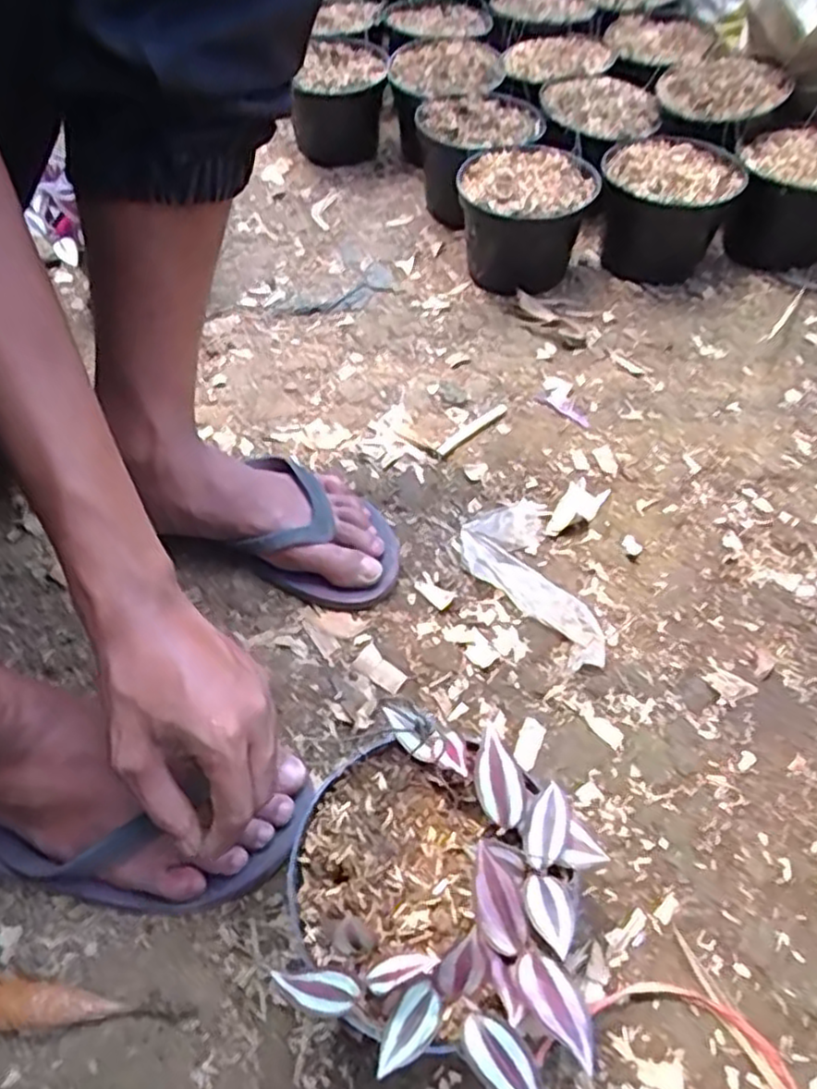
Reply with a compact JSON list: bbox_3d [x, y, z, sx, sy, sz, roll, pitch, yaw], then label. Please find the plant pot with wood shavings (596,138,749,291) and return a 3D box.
[{"bbox_3d":[0.275,-0.364,0.805,0.142,0.116,0.144,-2,55,3],"label":"plant pot with wood shavings"}]

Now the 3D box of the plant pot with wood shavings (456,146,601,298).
[{"bbox_3d":[0.125,-0.360,0.808,0.137,0.111,0.142,-2,55,3],"label":"plant pot with wood shavings"}]

